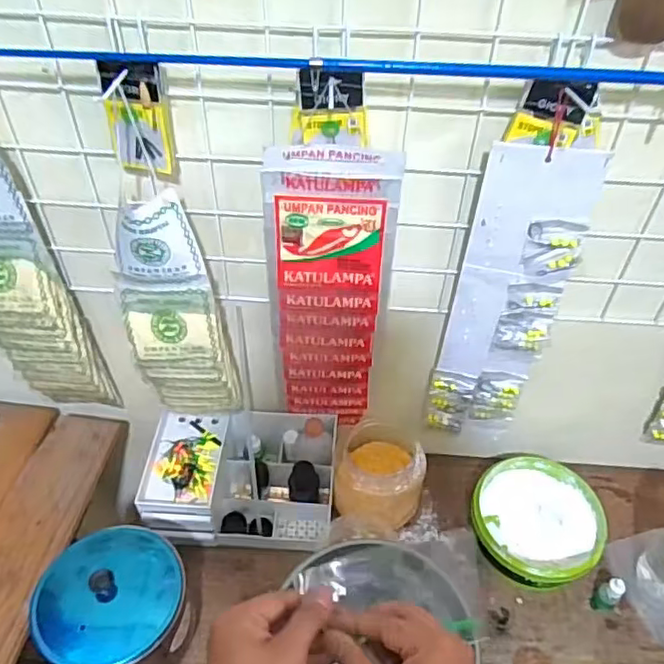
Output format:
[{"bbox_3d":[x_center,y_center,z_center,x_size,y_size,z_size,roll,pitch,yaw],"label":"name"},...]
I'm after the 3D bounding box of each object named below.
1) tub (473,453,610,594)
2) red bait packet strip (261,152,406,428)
[{"bbox_3d":[0.254,0.243,0.780,0.156,0.065,0.157,1,47,-1],"label":"tub"},{"bbox_3d":[-0.002,-0.021,0.645,0.113,0.370,0.030,3,47,1],"label":"red bait packet strip"}]

